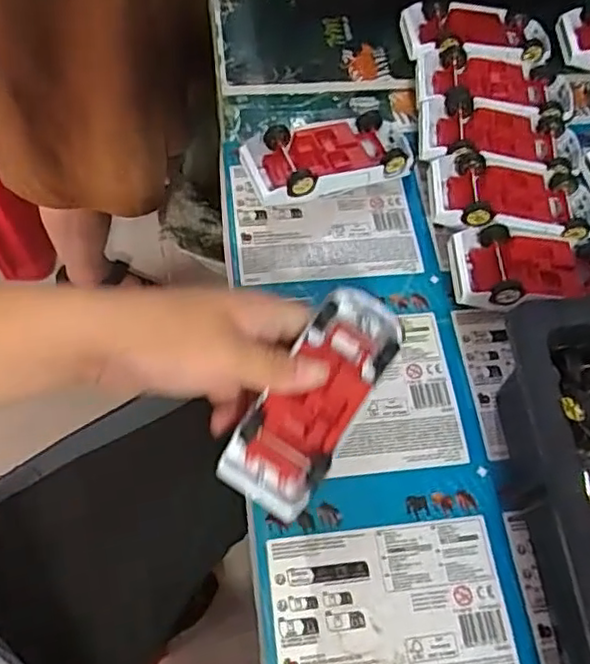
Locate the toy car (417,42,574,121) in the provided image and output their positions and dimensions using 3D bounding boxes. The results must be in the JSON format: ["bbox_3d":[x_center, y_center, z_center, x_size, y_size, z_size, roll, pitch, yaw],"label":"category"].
[{"bbox_3d":[0.166,-0.204,0.533,0.128,0.037,0.066,5,63,0],"label":"toy car"}]

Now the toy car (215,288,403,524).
[{"bbox_3d":[0.012,0.039,0.369,0.051,0.031,0.135,31,81,12],"label":"toy car"}]

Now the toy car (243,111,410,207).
[{"bbox_3d":[0.024,-0.130,0.486,0.126,0.041,0.059,-18,66,-11],"label":"toy car"}]

